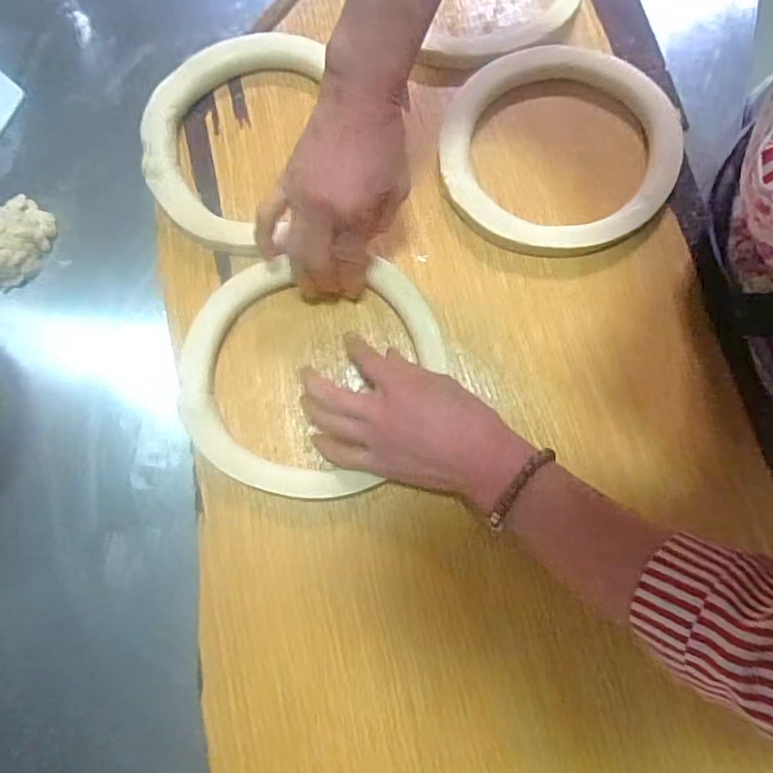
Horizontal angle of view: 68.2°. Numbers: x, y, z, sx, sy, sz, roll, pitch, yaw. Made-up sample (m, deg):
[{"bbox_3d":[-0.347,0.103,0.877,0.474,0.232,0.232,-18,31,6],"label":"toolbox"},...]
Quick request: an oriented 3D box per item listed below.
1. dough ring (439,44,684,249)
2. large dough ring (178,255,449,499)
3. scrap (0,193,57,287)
[{"bbox_3d":[0.142,-0.195,0.469,0.191,0.021,0.172,-1,78,-1],"label":"dough ring"},{"bbox_3d":[-0.054,-0.008,0.436,0.200,0.016,0.179,-2,78,-1],"label":"large dough ring"},{"bbox_3d":[-0.297,-0.122,0.453,0.056,0.023,0.073,-18,78,-4],"label":"scrap"}]

